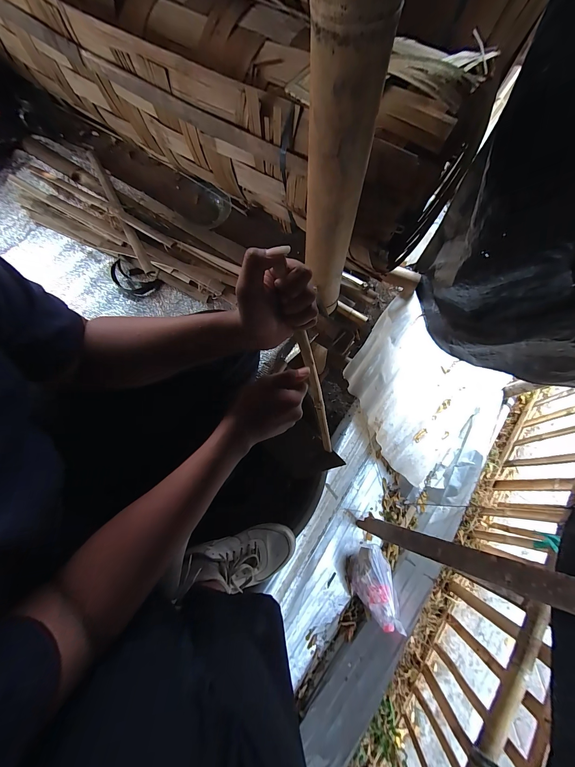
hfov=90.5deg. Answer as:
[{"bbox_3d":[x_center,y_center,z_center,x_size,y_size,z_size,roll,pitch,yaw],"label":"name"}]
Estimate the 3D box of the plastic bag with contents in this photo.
[{"bbox_3d":[0.278,0.655,0.928,0.139,0.124,0.213,-4,72,0],"label":"plastic bag with contents"}]

